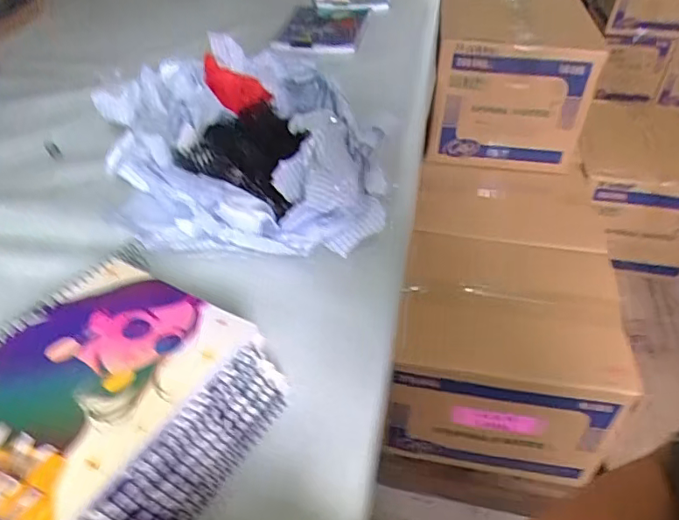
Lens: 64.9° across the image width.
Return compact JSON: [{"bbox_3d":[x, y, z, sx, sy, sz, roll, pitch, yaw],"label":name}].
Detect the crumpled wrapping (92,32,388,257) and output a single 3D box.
[{"bbox_3d":[-0.113,-0.128,0.593,0.276,0.114,0.319,-16,45,-19],"label":"crumpled wrapping"}]

